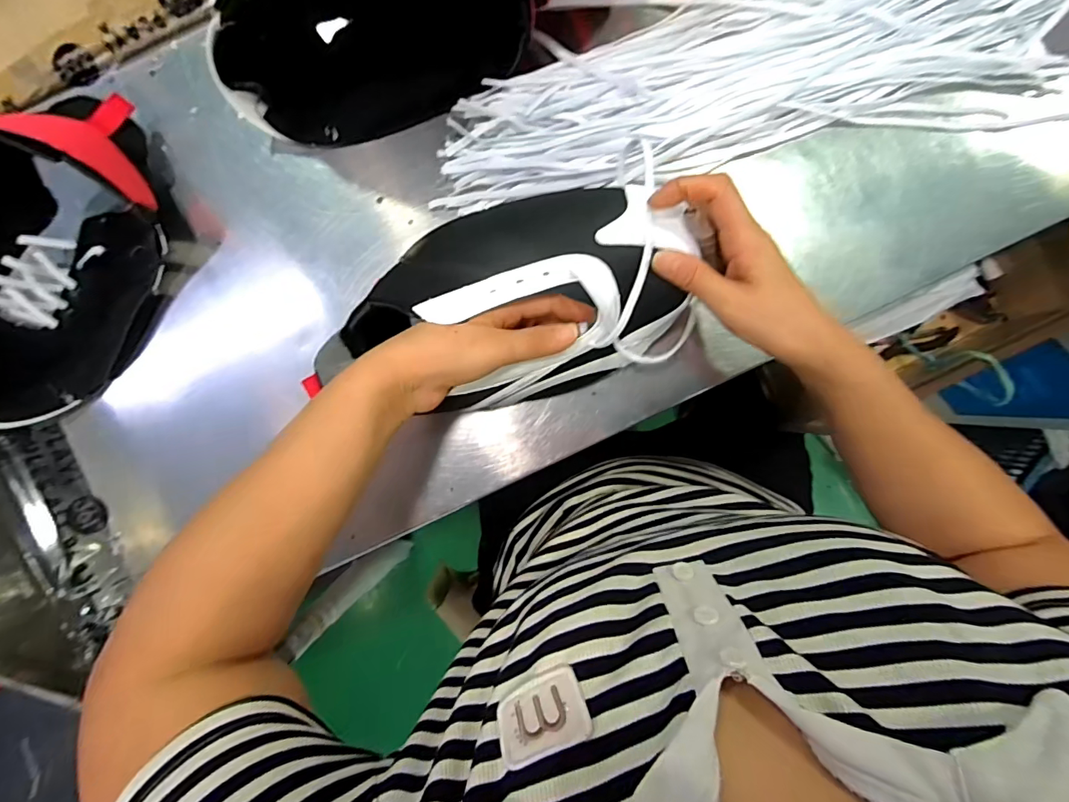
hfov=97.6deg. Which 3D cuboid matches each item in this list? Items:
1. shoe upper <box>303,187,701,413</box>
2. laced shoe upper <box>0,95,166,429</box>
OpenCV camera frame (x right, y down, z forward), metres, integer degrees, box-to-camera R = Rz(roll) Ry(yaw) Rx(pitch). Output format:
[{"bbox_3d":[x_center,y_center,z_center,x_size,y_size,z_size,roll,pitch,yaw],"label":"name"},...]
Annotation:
[{"bbox_3d":[-0.019,-0.063,0.335,0.264,0.074,0.133,-10,93,0],"label":"shoe upper"},{"bbox_3d":[-0.398,-0.103,0.375,0.128,0.098,0.285,38,93,0],"label":"laced shoe upper"}]

